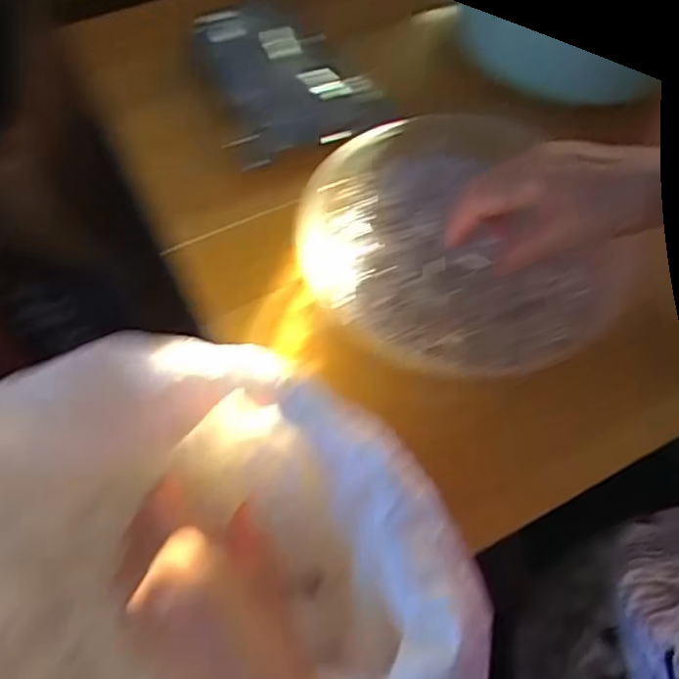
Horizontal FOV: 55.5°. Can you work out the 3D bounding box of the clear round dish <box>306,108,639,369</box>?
[{"bbox_3d":[0.085,-0.072,0.473,0.207,0.041,0.211,1,58,-2],"label":"clear round dish"}]

